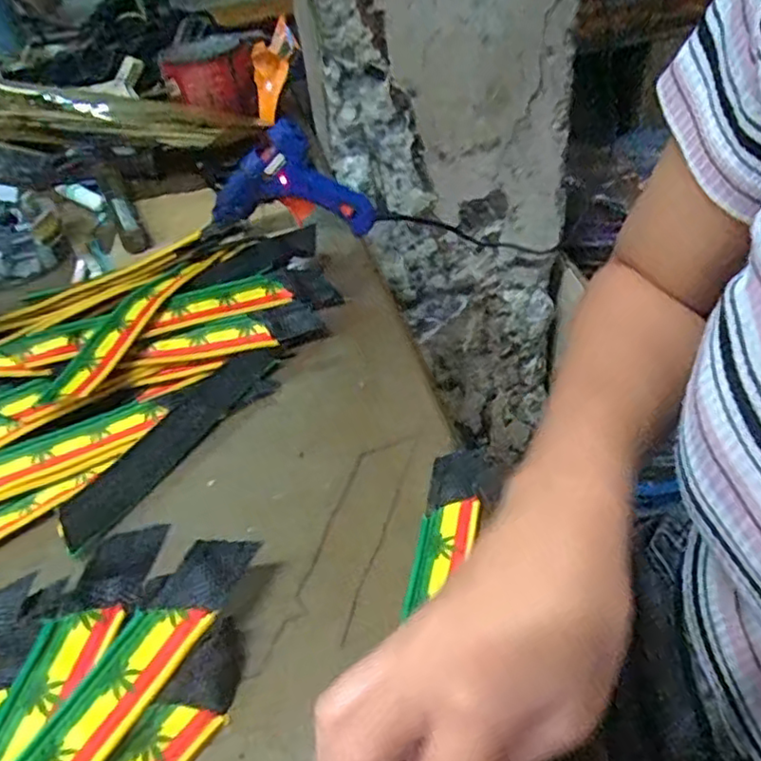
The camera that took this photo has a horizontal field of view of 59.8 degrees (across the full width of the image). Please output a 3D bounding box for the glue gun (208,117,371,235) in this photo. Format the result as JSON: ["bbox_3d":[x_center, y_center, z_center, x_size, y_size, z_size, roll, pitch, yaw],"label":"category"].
[{"bbox_3d":[-0.072,-0.157,0.516,0.122,0.091,0.028,1,41,11],"label":"glue gun"}]

